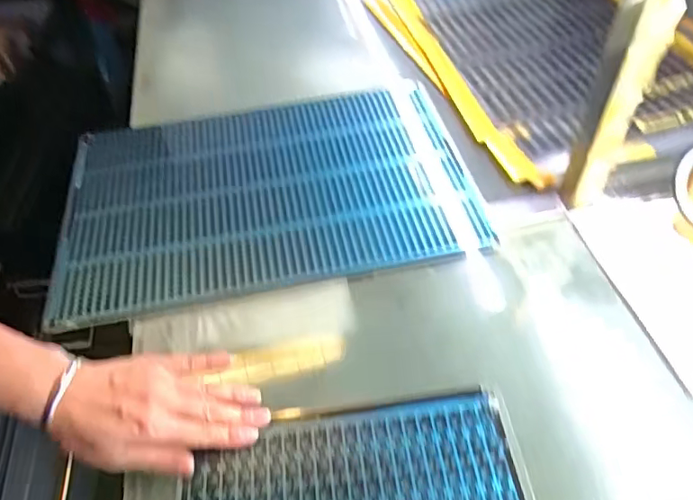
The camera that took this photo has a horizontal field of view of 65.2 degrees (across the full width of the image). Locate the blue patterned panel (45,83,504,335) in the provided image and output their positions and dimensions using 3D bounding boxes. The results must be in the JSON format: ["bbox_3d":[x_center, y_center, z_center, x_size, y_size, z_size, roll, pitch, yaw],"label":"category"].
[{"bbox_3d":[-0.100,-0.077,0.648,0.461,0.017,0.326,-10,50,-4],"label":"blue patterned panel"}]

